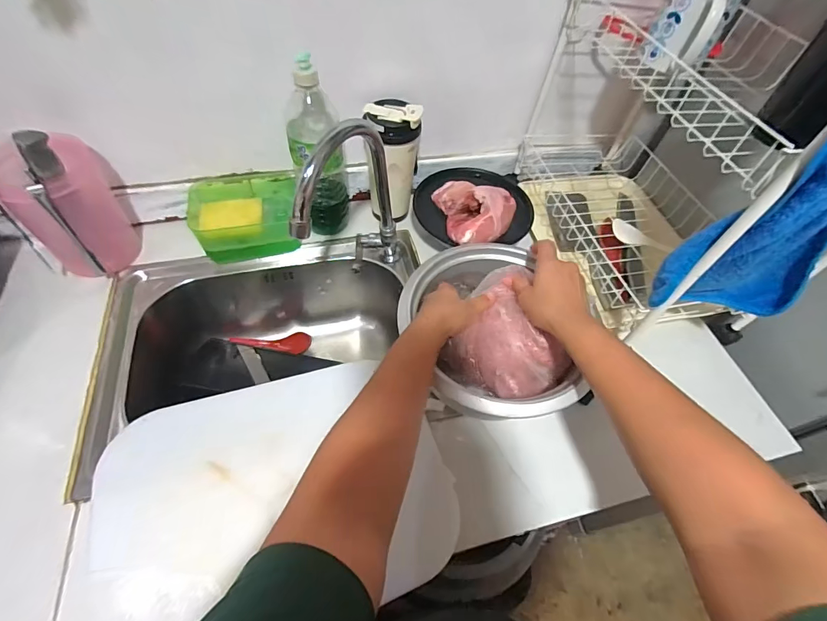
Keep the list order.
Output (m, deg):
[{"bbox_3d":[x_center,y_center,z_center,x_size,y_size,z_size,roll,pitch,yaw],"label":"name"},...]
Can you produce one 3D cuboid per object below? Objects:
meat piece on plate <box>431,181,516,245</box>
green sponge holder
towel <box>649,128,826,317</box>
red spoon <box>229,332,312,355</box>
[{"bbox_3d":[0.099,-0.163,0.617,0.111,0.059,0.136,-8,56,-10],"label":"meat piece on plate"},{"bbox_3d":[-0.267,-0.150,0.662,0.170,0.079,0.118,-14,58,-14],"label":"green sponge holder"},{"bbox_3d":[0.362,-0.096,0.359,0.148,0.325,0.044,5,55,-1],"label":"towel"},{"bbox_3d":[-0.261,0.061,0.746,0.140,0.021,0.050,1,54,-19],"label":"red spoon"}]

